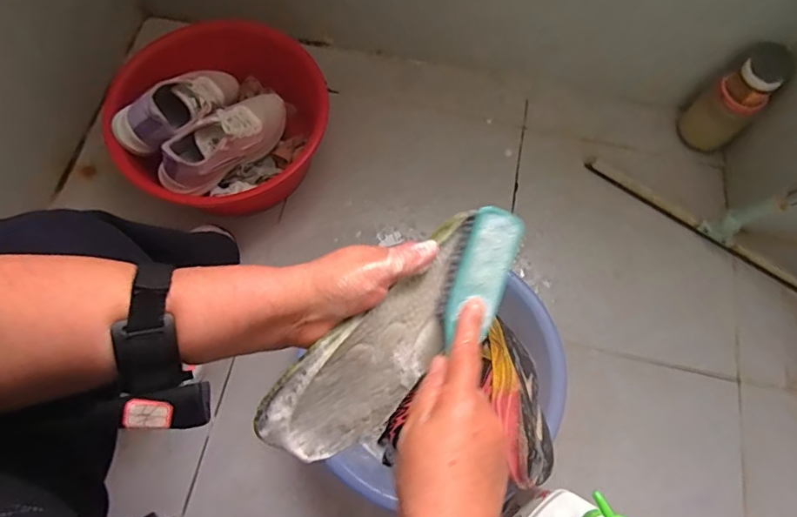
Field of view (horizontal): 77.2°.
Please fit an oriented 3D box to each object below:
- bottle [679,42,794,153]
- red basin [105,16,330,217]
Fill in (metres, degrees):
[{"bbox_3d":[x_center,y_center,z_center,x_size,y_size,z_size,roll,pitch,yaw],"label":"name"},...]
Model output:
[{"bbox_3d":[0.586,-0.272,0.885,0.081,0.196,0.094,-37,75,-14],"label":"bottle"},{"bbox_3d":[-0.281,-0.212,0.841,0.308,0.174,0.306,1,70,-2],"label":"red basin"}]

